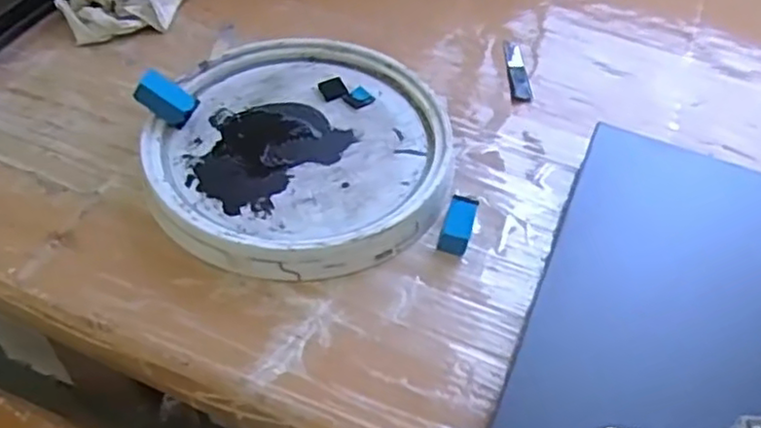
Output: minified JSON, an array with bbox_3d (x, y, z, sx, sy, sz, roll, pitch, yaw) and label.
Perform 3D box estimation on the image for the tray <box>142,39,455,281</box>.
[{"bbox_3d":[-0.077,-0.064,0.659,0.279,0.043,0.284,2,49,-3],"label":"tray"}]

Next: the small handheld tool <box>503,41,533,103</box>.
[{"bbox_3d":[0.159,-0.169,0.786,0.022,0.009,0.122,4,49,-1],"label":"small handheld tool"}]

